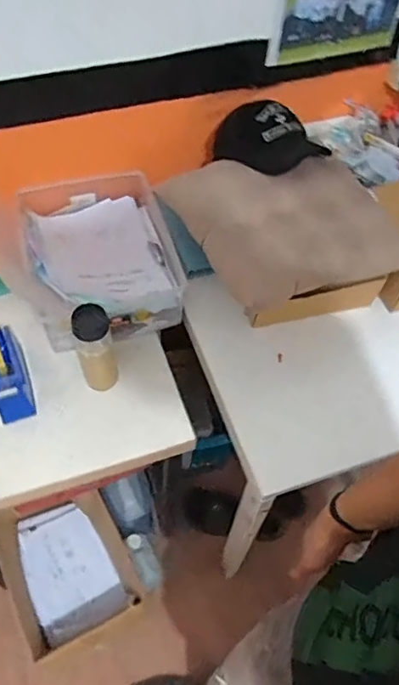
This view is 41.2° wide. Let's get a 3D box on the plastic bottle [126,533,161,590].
[{"bbox_3d":[-0.139,0.554,1.350,0.053,0.067,0.132,-24,59,-18],"label":"plastic bottle"}]

